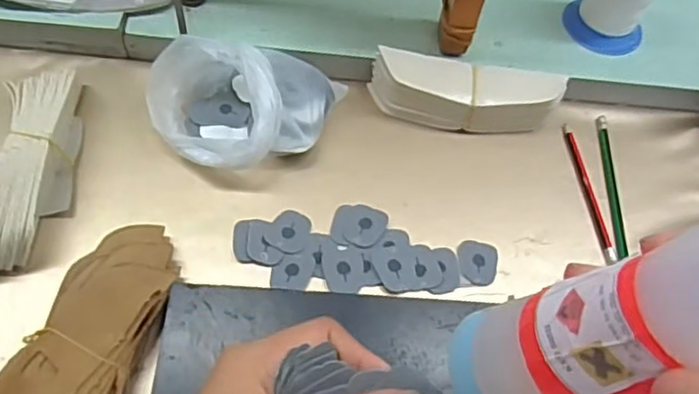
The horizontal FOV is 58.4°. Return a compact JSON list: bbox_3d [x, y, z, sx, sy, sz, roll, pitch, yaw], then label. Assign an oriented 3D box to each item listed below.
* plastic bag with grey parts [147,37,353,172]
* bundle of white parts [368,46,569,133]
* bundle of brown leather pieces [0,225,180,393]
[{"bbox_3d":[-0.097,-0.085,0.545,0.147,0.072,0.123,21,59,8],"label":"plastic bag with grey parts"},{"bbox_3d":[0.109,-0.098,0.585,0.173,0.055,0.048,6,58,-2],"label":"bundle of white parts"},{"bbox_3d":[-0.190,0.116,0.432,0.091,0.032,0.216,11,58,2],"label":"bundle of brown leather pieces"}]

